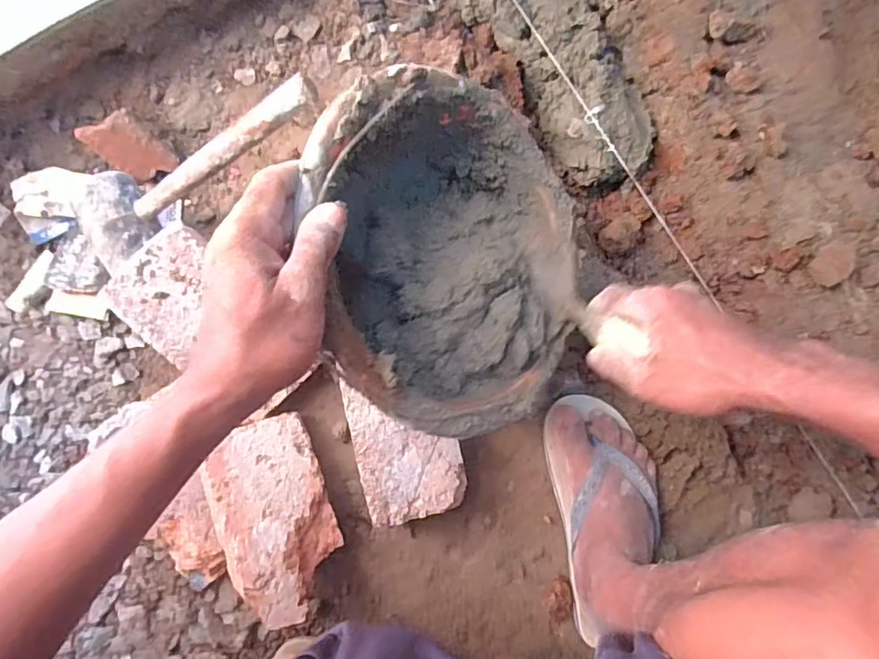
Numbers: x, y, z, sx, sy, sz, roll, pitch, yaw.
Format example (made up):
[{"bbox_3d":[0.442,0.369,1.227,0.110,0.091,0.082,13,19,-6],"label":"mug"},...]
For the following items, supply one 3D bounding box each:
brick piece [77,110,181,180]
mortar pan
[{"bbox_3d":[-0.325,-0.189,0.582,0.050,0.015,0.082,-43,133,1],"label":"brick piece"},{"bbox_3d":[-0.010,-0.051,0.420,0.253,0.115,0.250,45,54,-31],"label":"mortar pan"}]

